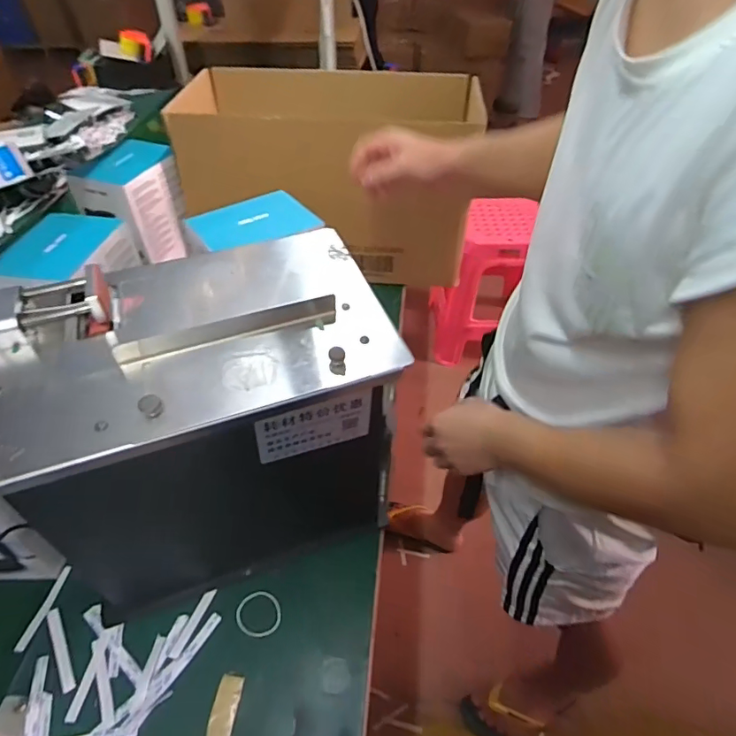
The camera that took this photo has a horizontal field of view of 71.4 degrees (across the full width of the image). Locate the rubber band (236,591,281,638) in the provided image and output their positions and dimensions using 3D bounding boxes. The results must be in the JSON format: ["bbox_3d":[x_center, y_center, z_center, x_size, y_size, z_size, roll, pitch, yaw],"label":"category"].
[{"bbox_3d":[-0.116,0.264,0.548,0.049,0.004,0.045,0,46,0],"label":"rubber band"}]

